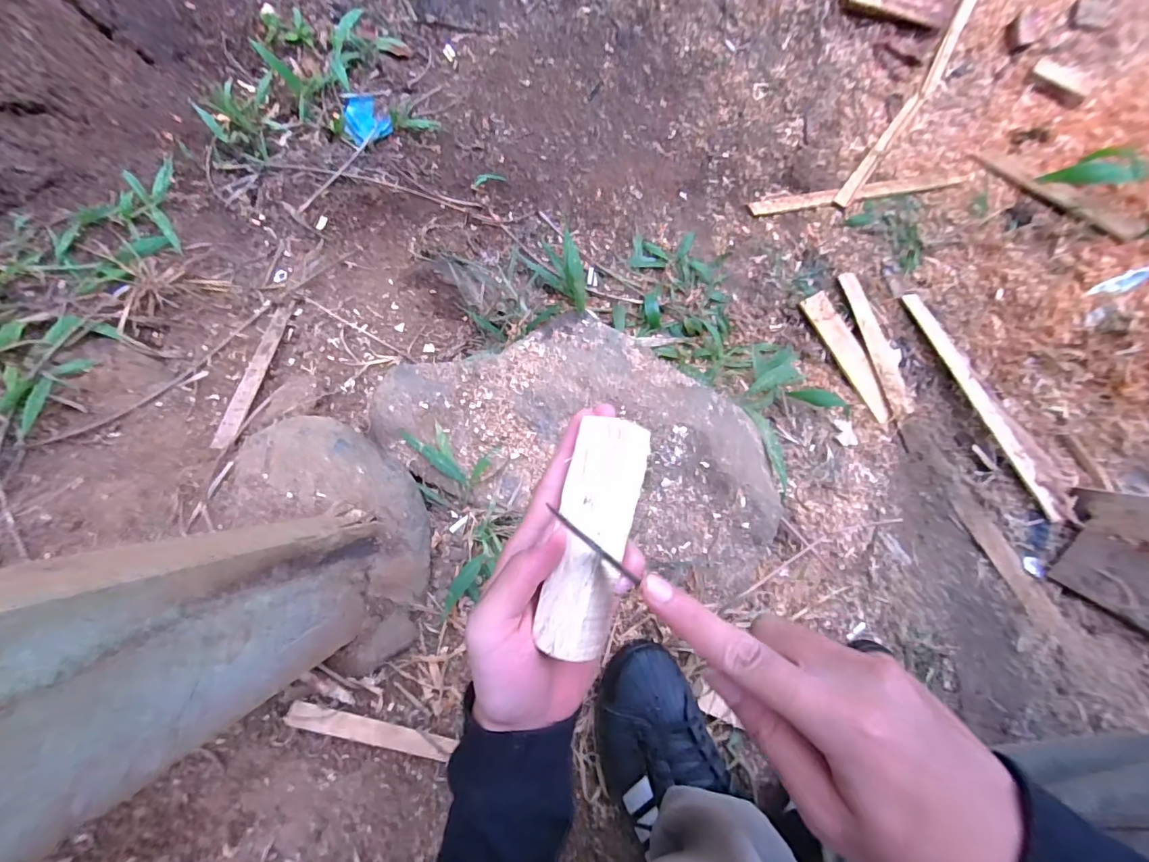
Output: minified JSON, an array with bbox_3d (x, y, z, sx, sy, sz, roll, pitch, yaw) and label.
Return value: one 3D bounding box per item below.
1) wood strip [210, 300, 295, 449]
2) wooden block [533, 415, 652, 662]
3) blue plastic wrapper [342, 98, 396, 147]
[{"bbox_3d":[-0.345,-0.066,0.530,0.022,0.009,0.191,2,60,2],"label":"wood strip"},{"bbox_3d":[0.010,0.051,0.242,0.036,0.020,0.112,14,82,3],"label":"wooden block"},{"bbox_3d":[-0.316,-0.468,0.736,0.065,0.015,0.093,-28,78,-21],"label":"blue plastic wrapper"}]

